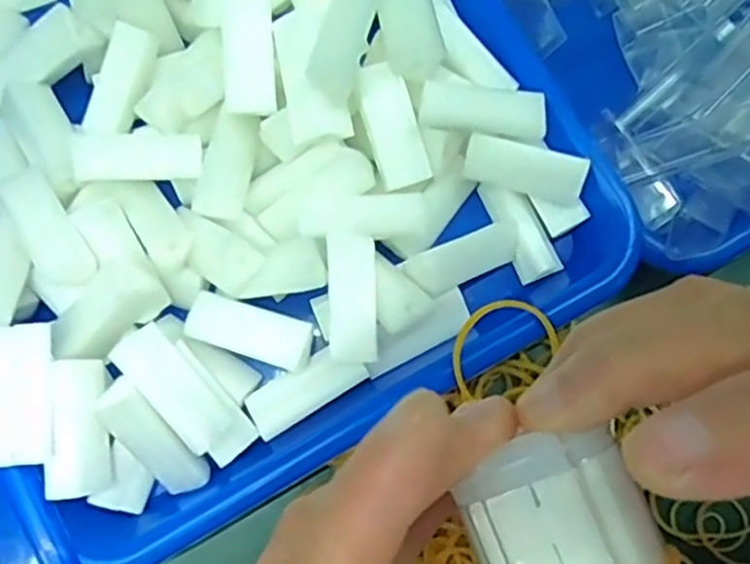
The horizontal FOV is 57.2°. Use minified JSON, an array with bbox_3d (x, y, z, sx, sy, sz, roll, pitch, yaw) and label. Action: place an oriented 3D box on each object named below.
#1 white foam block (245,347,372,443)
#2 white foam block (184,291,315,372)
[{"bbox_3d":[-0.026,0.039,0.256,0.044,0.006,0.018,-32,81,-6],"label":"white foam block"},{"bbox_3d":[-0.046,0.018,0.254,0.046,0.011,0.018,18,76,2],"label":"white foam block"}]

